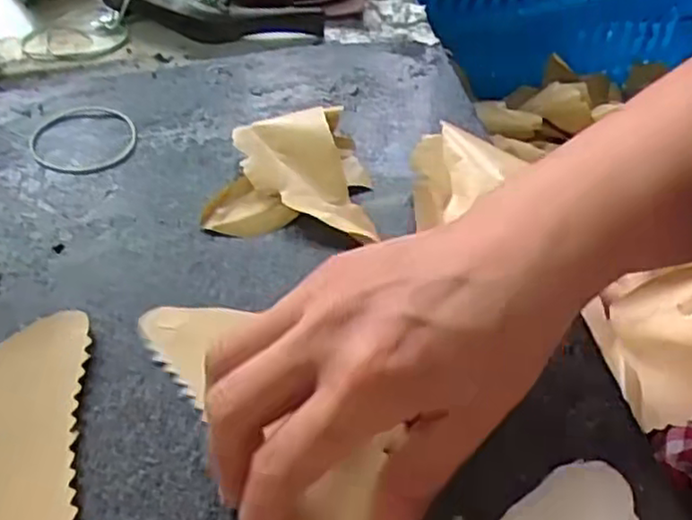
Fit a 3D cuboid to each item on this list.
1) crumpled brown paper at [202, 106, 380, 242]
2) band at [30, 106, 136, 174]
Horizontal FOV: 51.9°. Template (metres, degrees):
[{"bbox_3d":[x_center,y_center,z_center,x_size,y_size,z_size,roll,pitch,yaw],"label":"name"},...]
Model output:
[{"bbox_3d":[-0.027,-0.047,0.367,0.079,0.016,0.079,2,53,0],"label":"crumpled brown paper"},{"bbox_3d":[-0.146,-0.069,0.396,0.056,0.004,0.056,1,53,-1],"label":"band"}]

